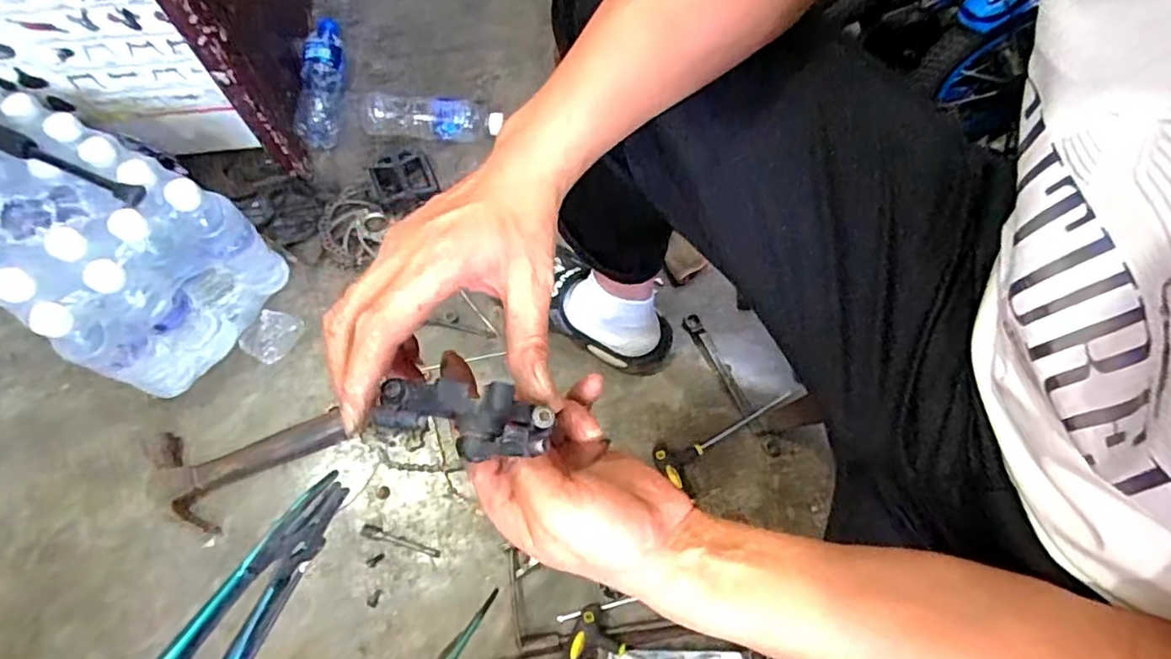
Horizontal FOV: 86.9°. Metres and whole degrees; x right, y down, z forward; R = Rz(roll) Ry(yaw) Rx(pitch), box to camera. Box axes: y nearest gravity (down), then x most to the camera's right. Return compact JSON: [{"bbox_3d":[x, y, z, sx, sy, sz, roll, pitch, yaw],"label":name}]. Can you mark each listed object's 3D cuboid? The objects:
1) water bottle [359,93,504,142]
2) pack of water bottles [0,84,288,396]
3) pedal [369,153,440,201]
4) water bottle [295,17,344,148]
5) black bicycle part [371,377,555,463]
[{"bbox_3d":[-0.238,-0.331,0.959,0.223,0.055,0.066,8,69,2],"label":"water bottle"},{"bbox_3d":[-0.623,-0.112,0.774,0.356,0.219,0.239,30,72,10],"label":"pack of water bottles"},{"bbox_3d":[-0.273,-0.227,0.927,0.087,0.026,0.072,-20,71,-8],"label":"pedal"},{"bbox_3d":[-0.411,-0.390,0.973,0.054,0.053,0.228,-3,69,-2],"label":"water bottle"},{"bbox_3d":[-0.057,0.042,0.300,0.084,0.032,0.033,13,69,-12],"label":"black bicycle part"}]

